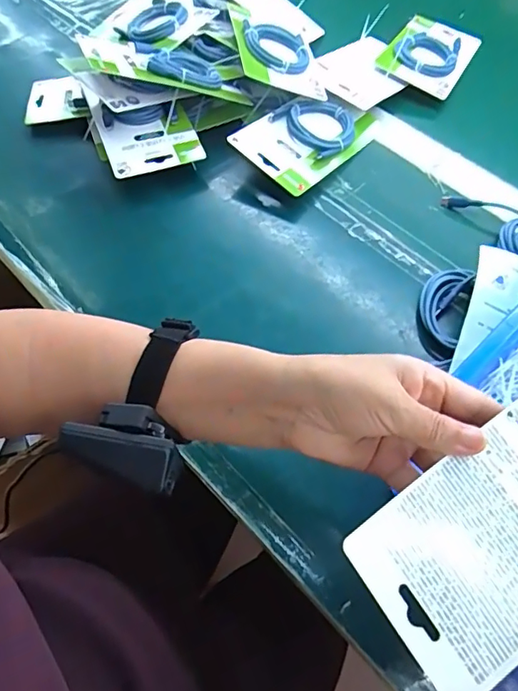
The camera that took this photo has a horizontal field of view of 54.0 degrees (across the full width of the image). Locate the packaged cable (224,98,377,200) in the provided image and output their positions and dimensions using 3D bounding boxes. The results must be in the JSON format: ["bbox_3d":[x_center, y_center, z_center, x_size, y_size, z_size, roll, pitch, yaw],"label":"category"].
[{"bbox_3d":[0.056,-0.238,0.573,0.102,0.021,0.168,41,64,6],"label":"packaged cable"}]

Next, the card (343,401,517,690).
[{"bbox_3d":[0.141,0.093,0.270,0.178,0.004,0.097,-33,82,-13],"label":"card"}]

